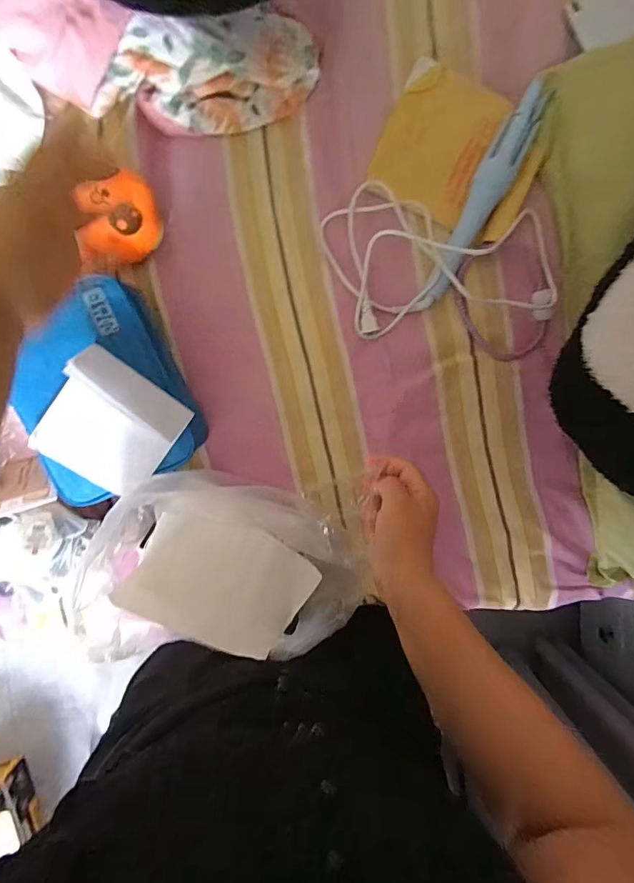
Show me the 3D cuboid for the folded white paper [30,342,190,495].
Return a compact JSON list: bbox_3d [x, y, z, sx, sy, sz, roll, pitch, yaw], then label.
[{"bbox_3d":[-0.258,-0.019,0.557,0.145,0.032,0.154,38,109,-22],"label":"folded white paper"}]

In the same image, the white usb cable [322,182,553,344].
[{"bbox_3d":[0.174,-0.257,0.621,0.318,0.042,0.215,-7,96,1],"label":"white usb cable"}]

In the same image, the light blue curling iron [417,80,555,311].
[{"bbox_3d":[0.228,-0.333,0.609,0.052,0.038,0.310,28,96,-2],"label":"light blue curling iron"}]

